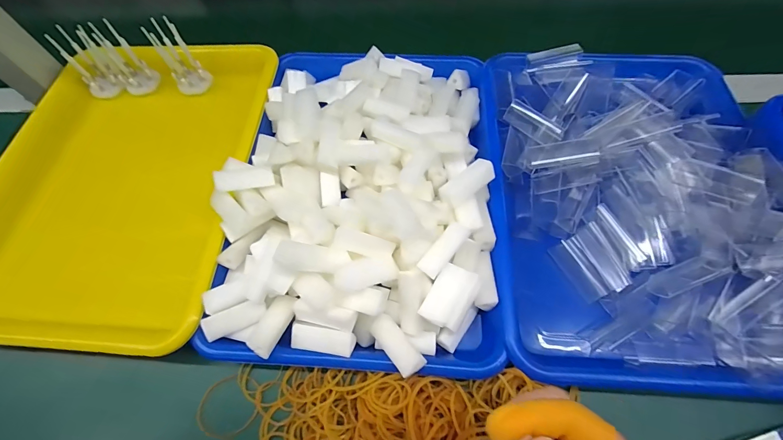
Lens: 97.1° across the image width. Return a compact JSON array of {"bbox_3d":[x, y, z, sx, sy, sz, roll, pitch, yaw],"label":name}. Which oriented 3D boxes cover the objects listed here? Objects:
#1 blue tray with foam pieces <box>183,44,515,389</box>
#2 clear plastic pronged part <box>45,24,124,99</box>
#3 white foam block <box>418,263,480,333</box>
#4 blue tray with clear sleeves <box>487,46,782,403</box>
[{"bbox_3d":[-0.023,-0.043,0.311,0.227,0.065,0.319,3,63,5],"label":"blue tray with foam pieces"},{"bbox_3d":[-0.338,-0.175,0.387,0.033,0.073,0.013,-33,38,-13],"label":"clear plastic pronged part"},{"bbox_3d":[0.044,0.059,0.259,0.031,0.020,0.045,28,68,16],"label":"white foam block"},{"bbox_3d":[0.216,-0.027,0.312,0.244,0.055,0.326,2,63,4],"label":"blue tray with clear sleeves"}]

